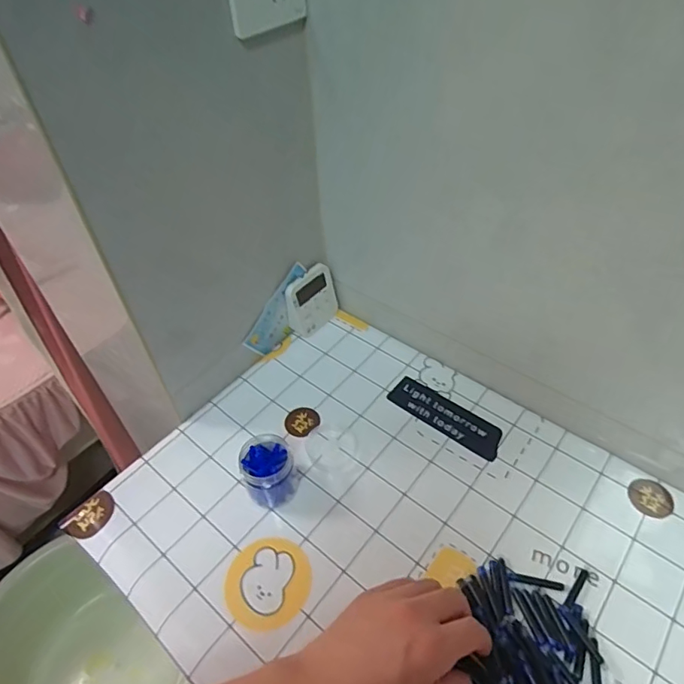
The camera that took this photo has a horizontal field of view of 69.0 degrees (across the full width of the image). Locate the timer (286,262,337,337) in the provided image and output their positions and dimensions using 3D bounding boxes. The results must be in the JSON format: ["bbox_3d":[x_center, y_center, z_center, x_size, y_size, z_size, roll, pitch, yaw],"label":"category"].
[{"bbox_3d":[-0.039,-0.055,0.654,0.017,0.080,0.078,20,50,39],"label":"timer"}]

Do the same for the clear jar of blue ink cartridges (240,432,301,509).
[{"bbox_3d":[-0.072,0.127,0.496,0.051,0.053,0.053,-1,47,1],"label":"clear jar of blue ink cartridges"}]

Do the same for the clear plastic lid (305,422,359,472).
[{"bbox_3d":[-0.011,0.114,0.547,0.054,0.004,0.057,-1,47,1],"label":"clear plastic lid"}]

